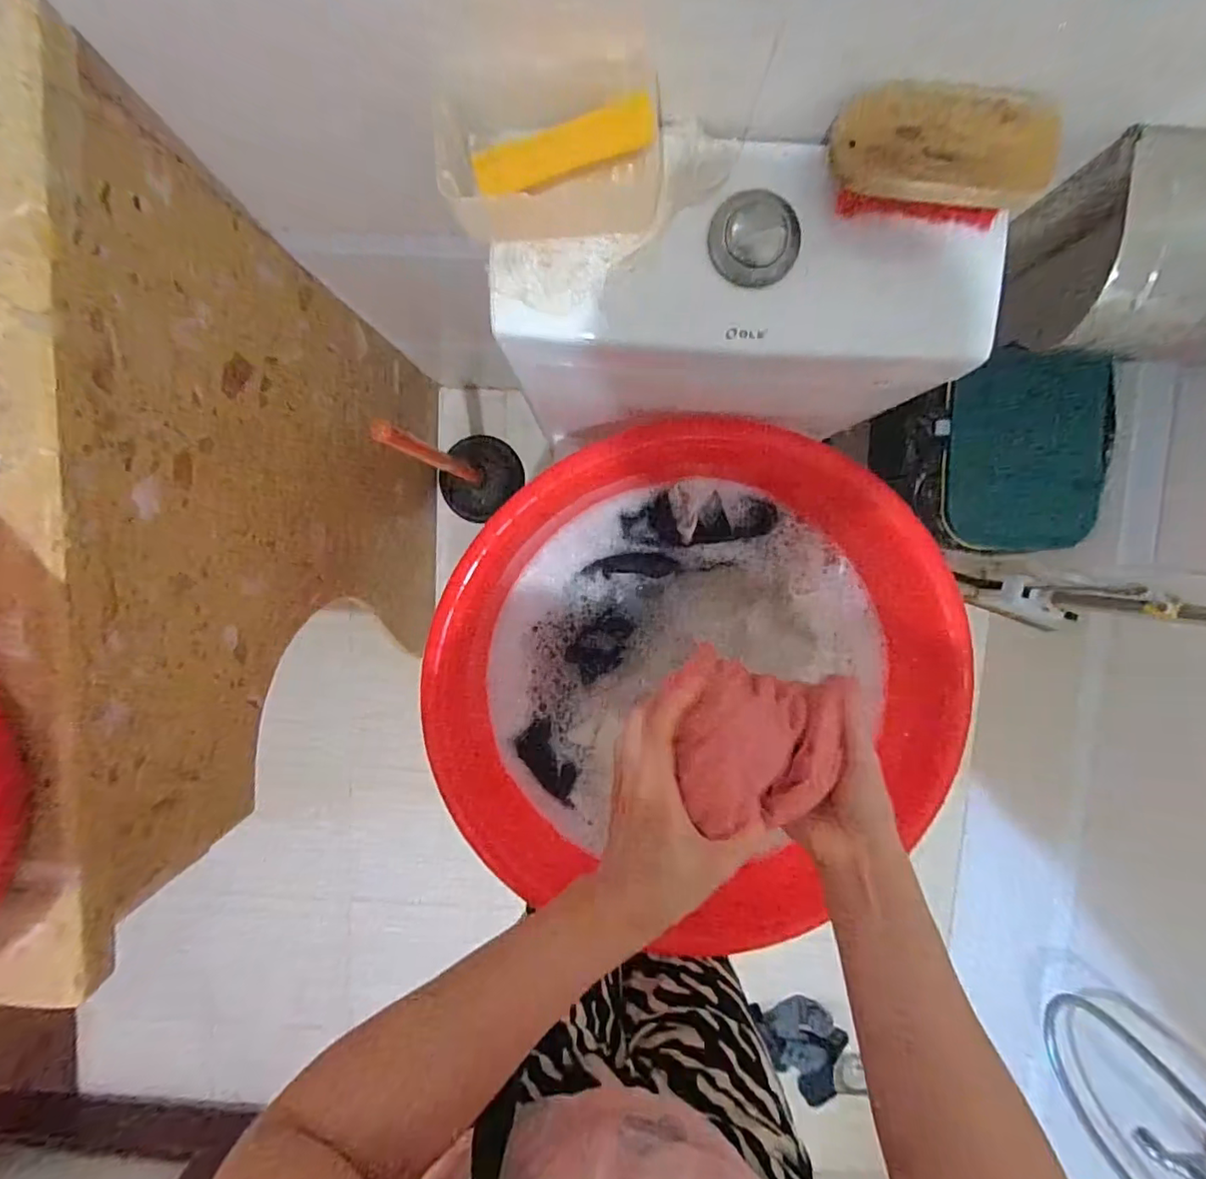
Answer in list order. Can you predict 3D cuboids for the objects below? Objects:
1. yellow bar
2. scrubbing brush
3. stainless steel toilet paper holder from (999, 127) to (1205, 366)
[{"bbox_3d":[-0.021,-0.243,0.315,0.099,0.026,0.015,-17,95,2],"label":"yellow bar"},{"bbox_3d":[0.202,-0.261,0.343,0.132,0.041,0.067,-1,95,0],"label":"scrubbing brush"},{"bbox_3d":[0.434,-0.227,0.396,0.222,0.106,0.120,3,95,0],"label":"stainless steel toilet paper holder"}]

